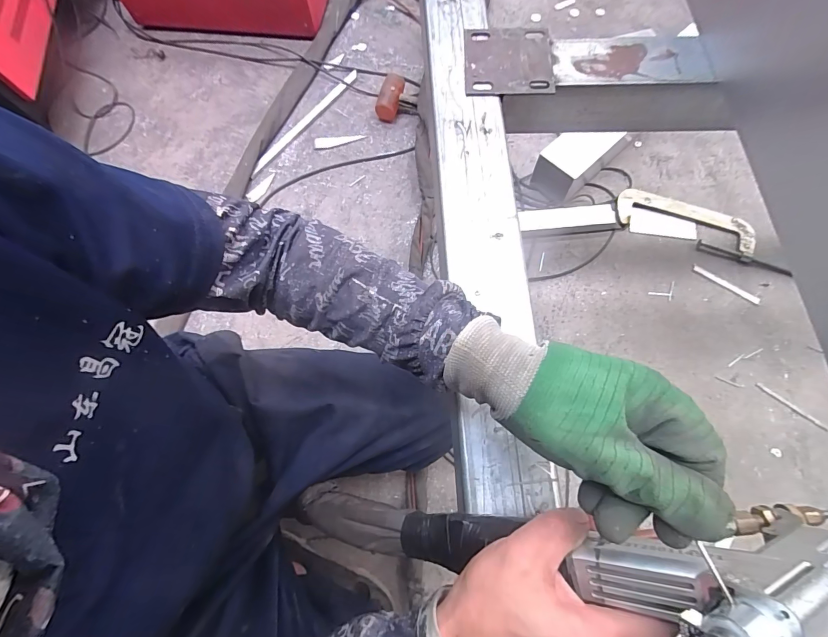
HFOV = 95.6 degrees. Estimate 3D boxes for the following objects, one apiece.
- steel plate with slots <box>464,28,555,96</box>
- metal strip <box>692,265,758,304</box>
[{"bbox_3d":[0.118,-0.322,0.469,0.105,0.011,0.107,0,72,2],"label":"steel plate with slots"},{"bbox_3d":[0.713,-0.079,0.861,0.156,0.008,0.018,32,76,11],"label":"metal strip"}]

